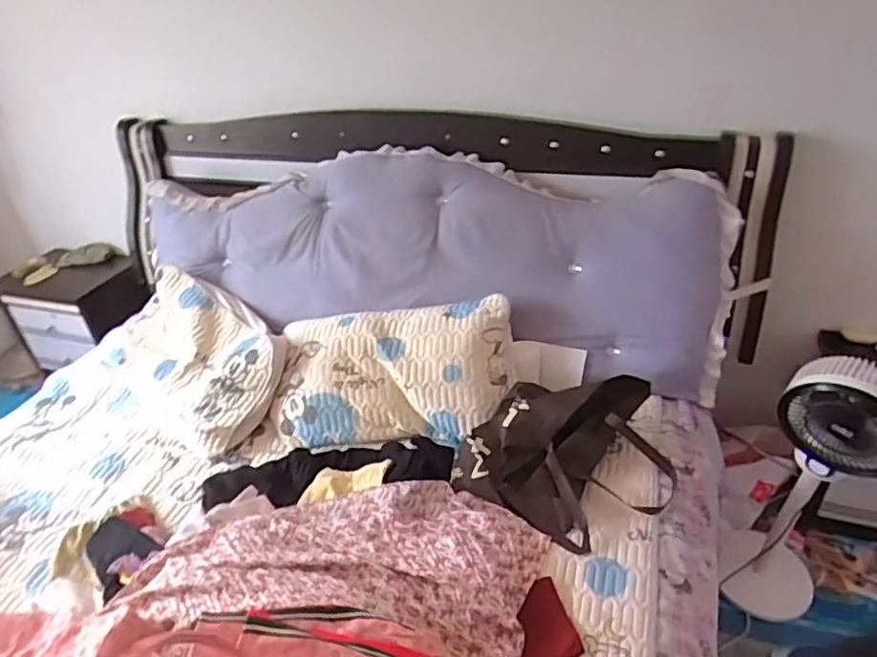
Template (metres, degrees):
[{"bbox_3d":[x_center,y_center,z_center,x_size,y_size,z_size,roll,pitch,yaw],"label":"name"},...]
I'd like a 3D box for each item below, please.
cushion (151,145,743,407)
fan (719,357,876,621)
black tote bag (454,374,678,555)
[{"bbox_3d":[-0.140,-0.238,1.660,1.756,0.377,0.374,10,36,21],"label":"cushion"},{"bbox_3d":[0.800,0.349,1.285,0.212,0.756,0.250,12,37,24],"label":"fan"},{"bbox_3d":[0.277,0.244,1.246,0.405,0.129,0.356,15,38,27],"label":"black tote bag"}]

